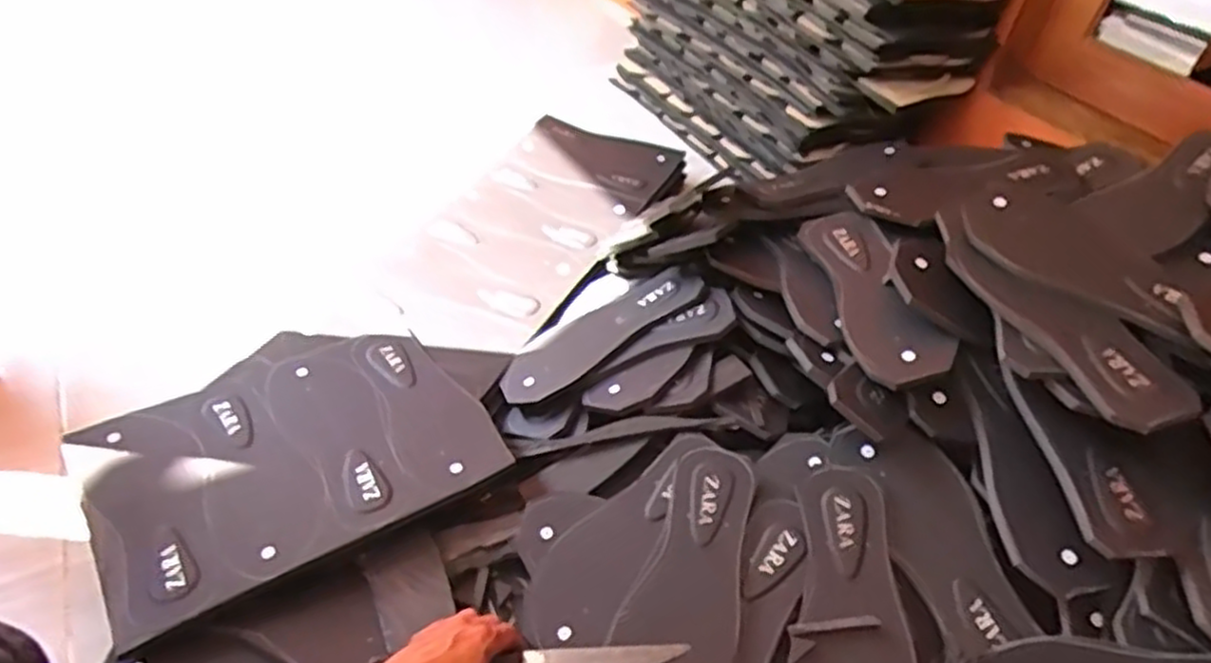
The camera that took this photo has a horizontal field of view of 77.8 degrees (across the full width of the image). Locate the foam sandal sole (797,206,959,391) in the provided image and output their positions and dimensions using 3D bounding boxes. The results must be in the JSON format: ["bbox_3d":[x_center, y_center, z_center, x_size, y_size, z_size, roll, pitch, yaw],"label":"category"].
[{"bbox_3d":[0.276,-0.045,0.790,0.088,0.015,0.251,-23,46,9],"label":"foam sandal sole"}]

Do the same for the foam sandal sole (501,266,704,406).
[{"bbox_3d":[-0.006,-0.001,0.860,0.252,0.012,0.092,-33,39,-8],"label":"foam sandal sole"}]

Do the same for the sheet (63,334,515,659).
[{"bbox_3d":[-0.312,0.115,0.744,0.352,0.023,0.272,-20,48,-29],"label":"sheet"}]

